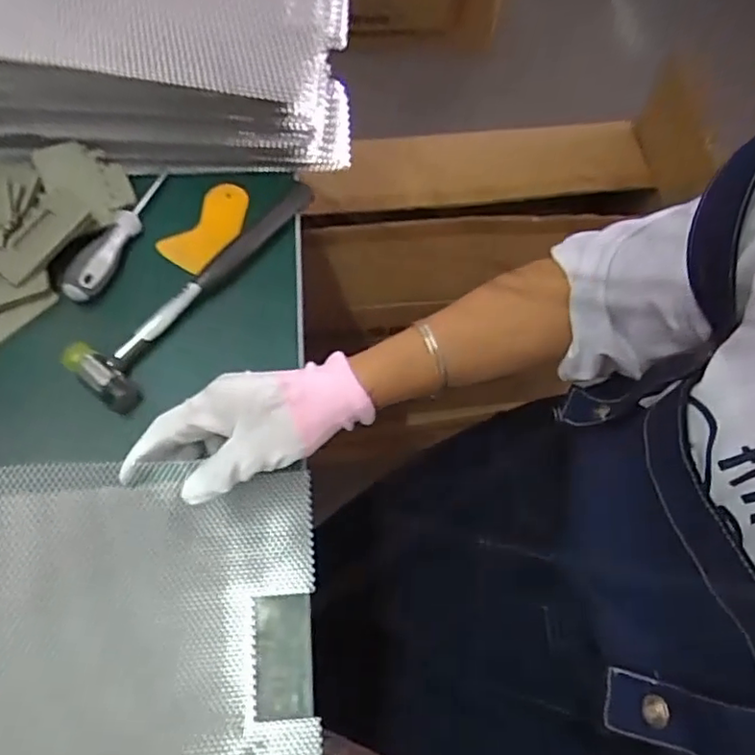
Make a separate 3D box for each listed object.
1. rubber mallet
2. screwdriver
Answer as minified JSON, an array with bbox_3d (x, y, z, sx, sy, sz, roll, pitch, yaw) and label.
[{"bbox_3d":[-0.149,-0.079,0.511,0.063,0.038,0.238,34,71,13],"label":"rubber mallet"},{"bbox_3d":[-0.217,-0.126,0.521,0.025,0.030,0.141,21,68,8],"label":"screwdriver"}]

